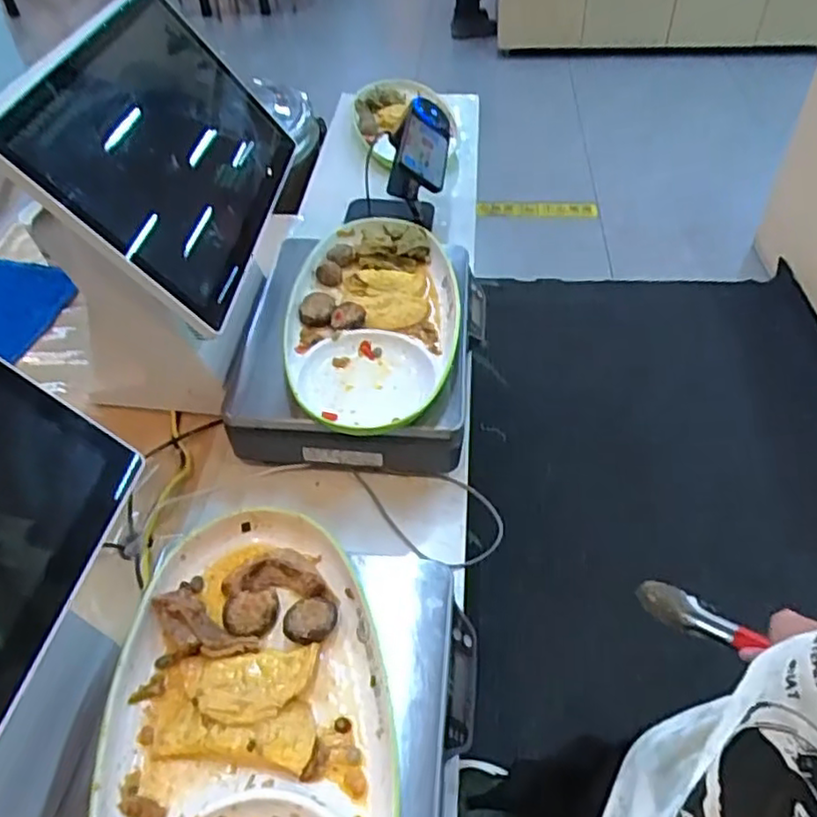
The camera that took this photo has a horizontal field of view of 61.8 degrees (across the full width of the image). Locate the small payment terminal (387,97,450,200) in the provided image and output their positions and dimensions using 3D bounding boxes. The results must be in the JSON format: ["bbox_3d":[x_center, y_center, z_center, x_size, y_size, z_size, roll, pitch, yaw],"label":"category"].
[{"bbox_3d":[0.012,-0.385,1.008,0.064,0.086,0.227,-31,32,36],"label":"small payment terminal"}]

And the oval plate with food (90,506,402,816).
[{"bbox_3d":[-0.108,0.228,0.468,0.193,0.040,0.362,-5,52,-1],"label":"oval plate with food"}]

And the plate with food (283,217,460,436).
[{"bbox_3d":[-0.039,-0.102,0.775,0.195,0.030,0.324,-6,52,-2],"label":"plate with food"}]

